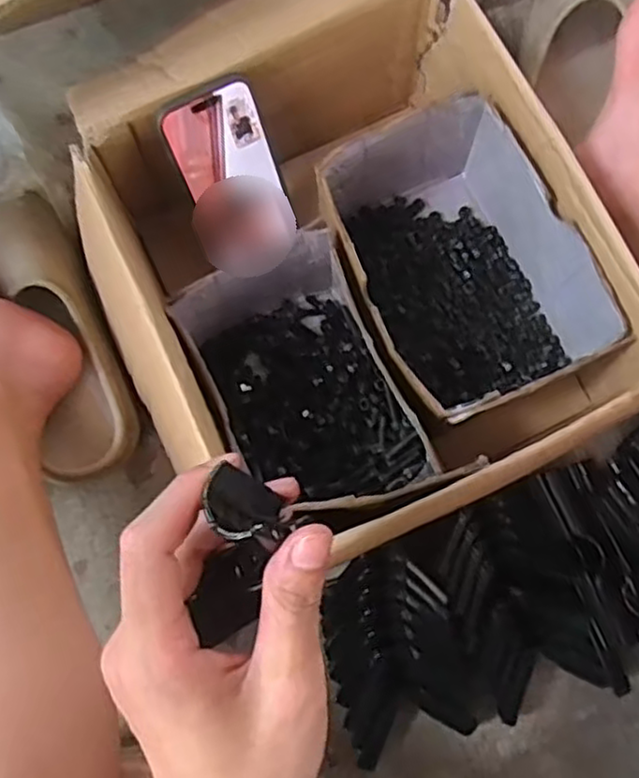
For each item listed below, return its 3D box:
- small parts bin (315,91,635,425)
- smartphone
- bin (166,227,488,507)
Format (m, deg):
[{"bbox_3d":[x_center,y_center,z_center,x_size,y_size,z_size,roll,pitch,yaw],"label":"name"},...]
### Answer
[{"bbox_3d":[0.099,-0.087,0.513,0.144,0.097,0.208,-25,79,-6],"label":"small parts bin"},{"bbox_3d":[-0.063,-0.156,0.503,0.070,0.123,0.011,-28,40,-9],"label":"smartphone"},{"bbox_3d":[-0.012,0.000,0.498,0.115,0.092,0.176,-27,79,-6],"label":"bin"}]

